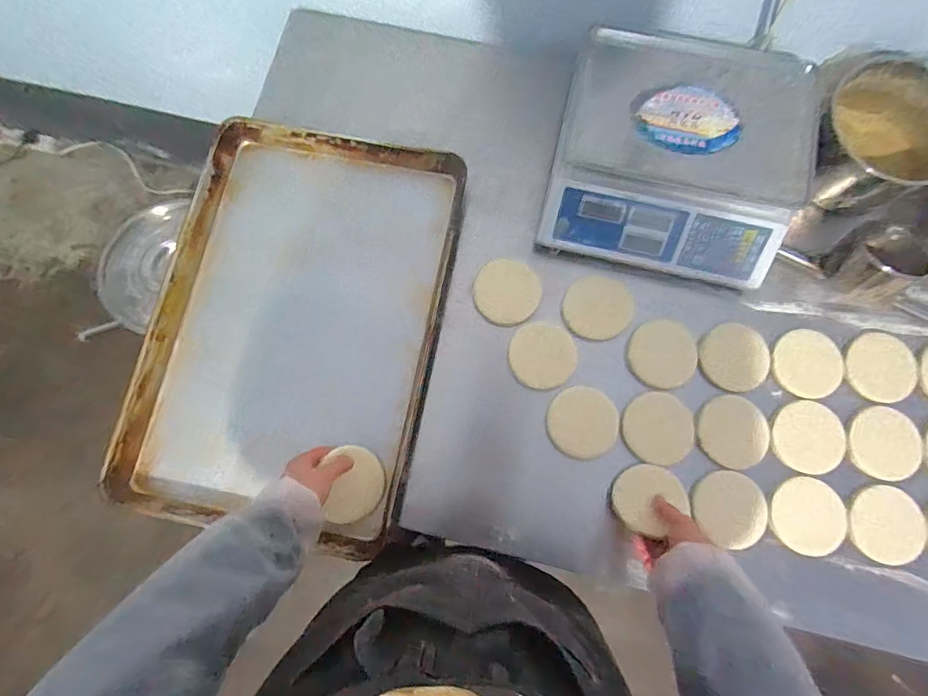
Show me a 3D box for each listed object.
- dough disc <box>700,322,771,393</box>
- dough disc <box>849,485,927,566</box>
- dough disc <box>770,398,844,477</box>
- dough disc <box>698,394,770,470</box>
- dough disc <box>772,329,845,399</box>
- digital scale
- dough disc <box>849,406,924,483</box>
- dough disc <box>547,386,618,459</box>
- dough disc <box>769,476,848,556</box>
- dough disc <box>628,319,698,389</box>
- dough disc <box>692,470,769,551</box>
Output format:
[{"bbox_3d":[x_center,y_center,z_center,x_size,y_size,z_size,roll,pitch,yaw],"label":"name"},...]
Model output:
[{"bbox_3d":[0.402,0.014,0.696,0.093,0.014,0.098,0,79,1],"label":"dough disc"},{"bbox_3d":[0.585,0.244,0.641,0.108,0.011,0.096,18,79,4],"label":"dough disc"},{"bbox_3d":[0.491,0.127,0.660,0.095,0.016,0.095,0,77,1],"label":"dough disc"},{"bbox_3d":[0.386,0.119,0.670,0.094,0.008,0.099,0,79,1],"label":"dough disc"},{"bbox_3d":[0.507,0.022,0.687,0.098,0.015,0.098,0,79,1],"label":"dough disc"},{"bbox_3d":[0.308,-0.285,0.699,0.335,0.114,0.321,13,79,3],"label":"digital scale"},{"bbox_3d":[0.598,0.133,0.658,0.103,0.014,0.098,0,79,1],"label":"dough disc"},{"bbox_3d":[0.168,0.106,0.665,0.095,0.013,0.095,-1,87,10],"label":"dough disc"},{"bbox_3d":[0.476,0.231,0.645,0.095,0.007,0.099,0,79,1],"label":"dough disc"},{"bbox_3d":[0.294,0.008,0.692,0.097,0.013,0.098,0,79,1],"label":"dough disc"},{"bbox_3d":[0.371,0.224,0.651,0.099,0.015,0.097,0,79,1],"label":"dough disc"}]

